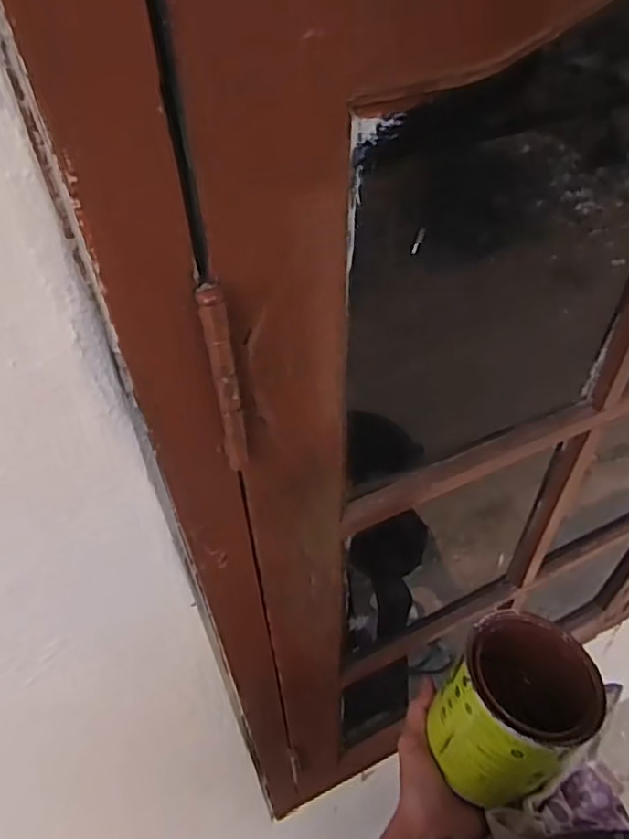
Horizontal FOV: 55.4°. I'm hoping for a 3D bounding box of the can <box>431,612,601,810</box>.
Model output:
[{"bbox_3d":[0.159,0.227,0.475,0.121,0.103,0.107,-29,52,-24],"label":"can"}]

